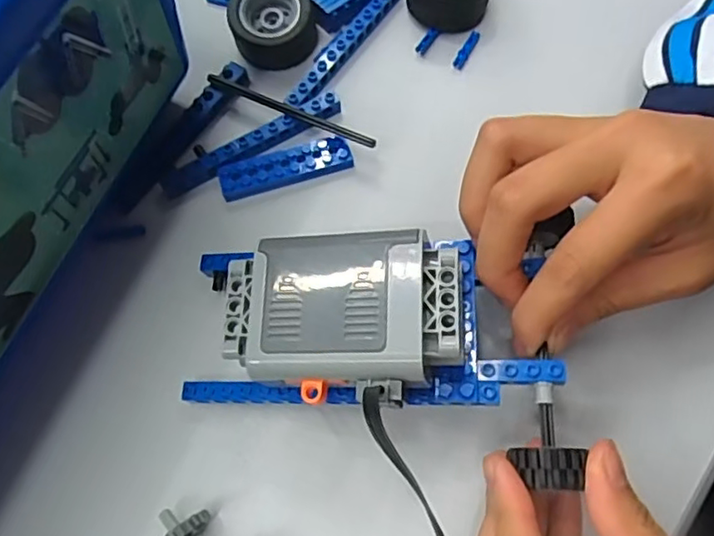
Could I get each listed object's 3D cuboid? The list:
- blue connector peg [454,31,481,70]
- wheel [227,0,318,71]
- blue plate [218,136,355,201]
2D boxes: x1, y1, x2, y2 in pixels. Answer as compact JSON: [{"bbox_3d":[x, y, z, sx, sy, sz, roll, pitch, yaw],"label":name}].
[{"bbox_3d":[0.057,-0.113,0.316,0.006,0.006,0.023,28,72,10],"label":"blue connector peg"},{"bbox_3d":[-0.043,-0.125,0.307,0.041,0.022,0.036,-10,70,-3],"label":"wheel"},{"bbox_3d":[-0.034,-0.048,0.291,0.062,0.008,0.017,-16,70,-5],"label":"blue plate"}]

